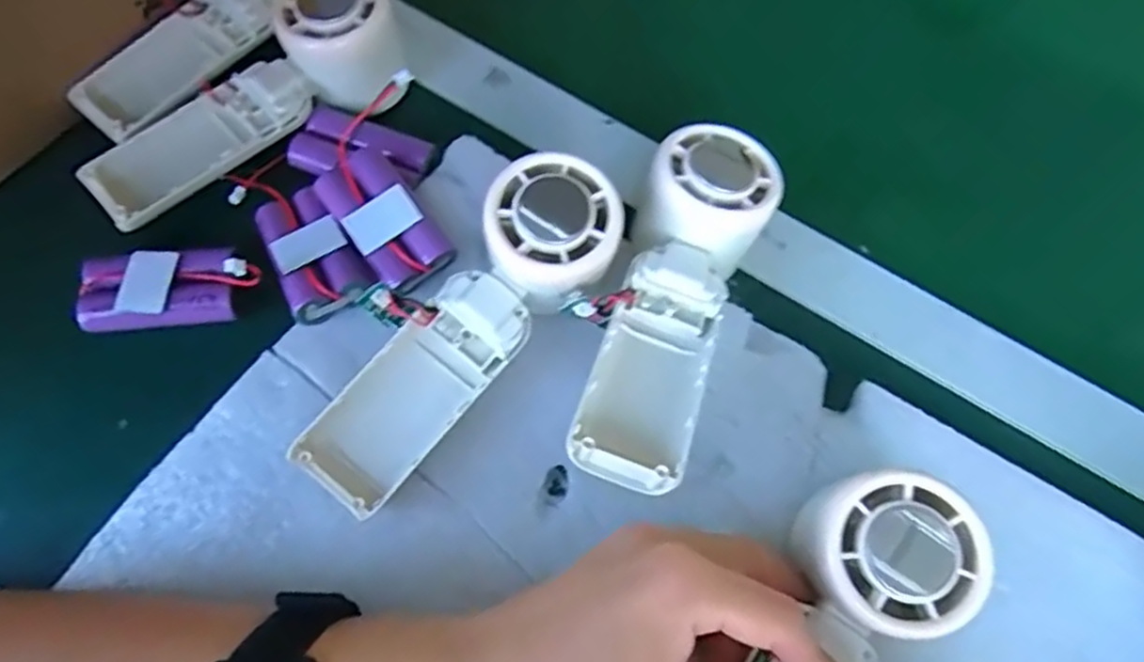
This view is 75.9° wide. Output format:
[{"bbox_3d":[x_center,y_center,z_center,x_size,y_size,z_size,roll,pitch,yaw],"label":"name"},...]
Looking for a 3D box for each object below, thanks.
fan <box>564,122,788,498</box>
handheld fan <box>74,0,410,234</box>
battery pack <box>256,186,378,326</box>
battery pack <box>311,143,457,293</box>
[{"bbox_3d":[0.040,-0.011,0.314,0.054,0.048,0.163,21,68,6],"label":"fan"},{"bbox_3d":[-0.157,-0.114,0.352,0.164,0.046,0.057,-37,73,-17],"label":"handheld fan"},{"bbox_3d":[-0.118,-0.038,0.337,0.036,0.015,0.065,-24,70,-12],"label":"battery pack"},{"bbox_3d":[-0.086,-0.052,0.337,0.036,0.024,0.068,-33,72,-15],"label":"battery pack"}]

